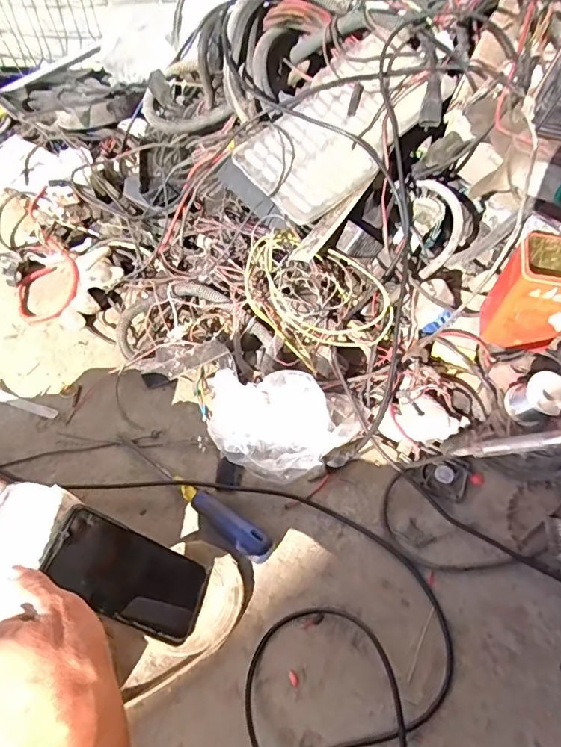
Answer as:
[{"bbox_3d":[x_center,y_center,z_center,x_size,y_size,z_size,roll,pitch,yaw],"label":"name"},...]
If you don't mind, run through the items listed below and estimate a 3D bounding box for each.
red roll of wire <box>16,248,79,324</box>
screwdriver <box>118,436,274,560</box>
[{"bbox_3d":[-0.372,-0.143,0.800,0.105,0.038,0.126,-17,55,-8],"label":"red roll of wire"},{"bbox_3d":[-0.107,0.139,0.595,0.242,0.026,0.029,34,63,22],"label":"screwdriver"}]

